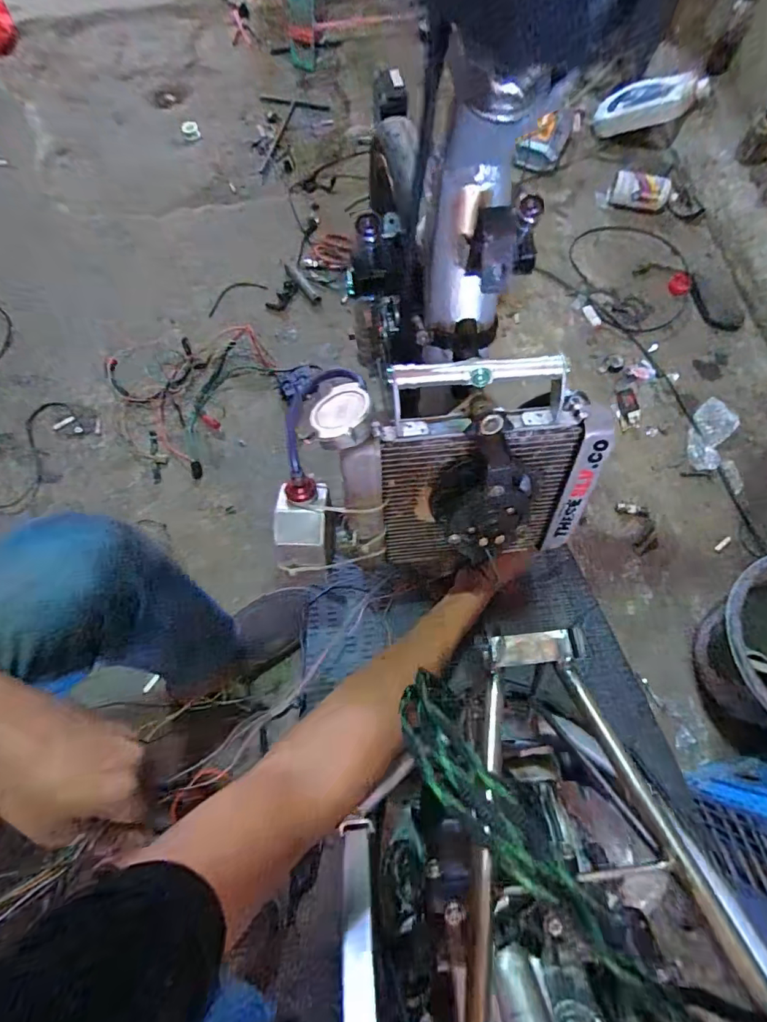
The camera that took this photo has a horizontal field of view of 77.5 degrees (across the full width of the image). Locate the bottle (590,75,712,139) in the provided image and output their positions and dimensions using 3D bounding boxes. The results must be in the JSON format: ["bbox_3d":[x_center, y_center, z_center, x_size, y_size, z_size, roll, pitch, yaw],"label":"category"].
[{"bbox_3d":[0.646,-0.994,1.160,0.243,0.079,0.083,7,71,32],"label":"bottle"}]

